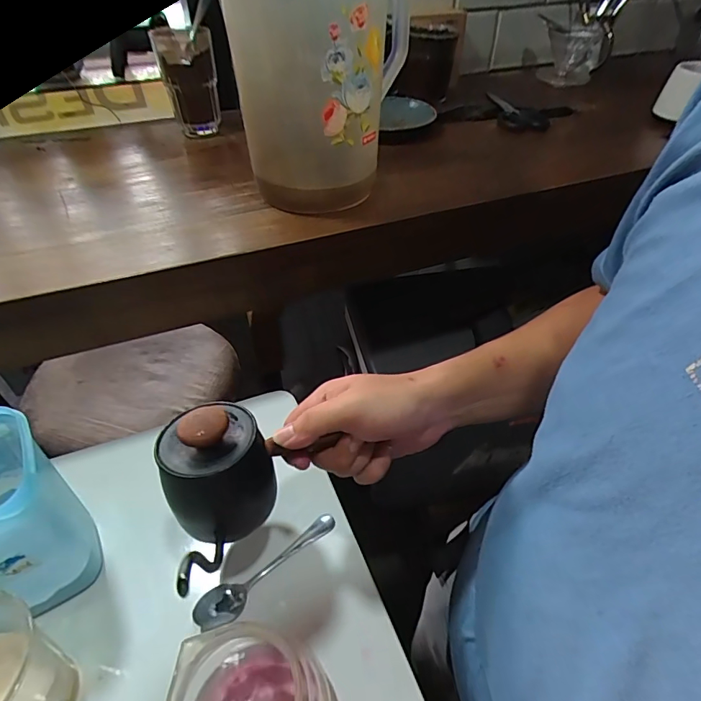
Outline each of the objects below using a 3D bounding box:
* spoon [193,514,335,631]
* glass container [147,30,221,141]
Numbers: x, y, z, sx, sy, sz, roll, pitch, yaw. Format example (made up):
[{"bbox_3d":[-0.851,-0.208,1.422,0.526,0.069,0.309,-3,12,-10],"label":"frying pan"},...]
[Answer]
[{"bbox_3d":[-0.068,0.187,0.390,0.137,0.020,0.027,-30,52,-27],"label":"spoon"},{"bbox_3d":[-0.219,-0.371,0.622,0.073,0.127,0.071,-11,46,-11],"label":"glass container"}]

